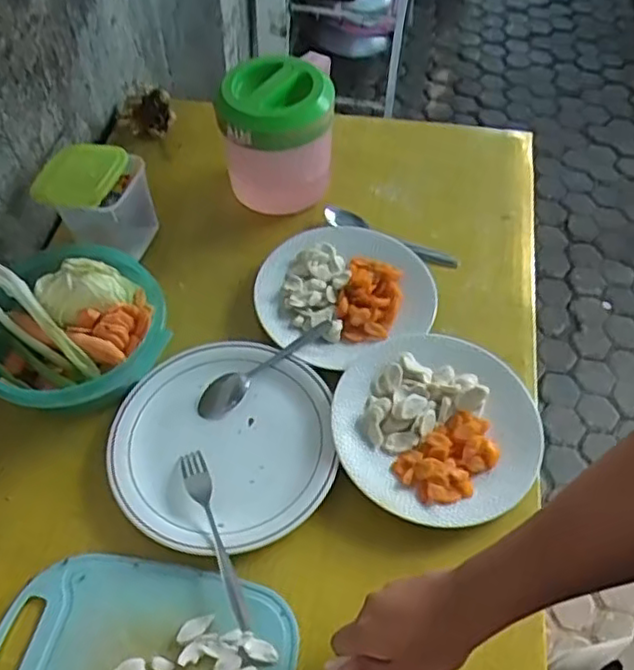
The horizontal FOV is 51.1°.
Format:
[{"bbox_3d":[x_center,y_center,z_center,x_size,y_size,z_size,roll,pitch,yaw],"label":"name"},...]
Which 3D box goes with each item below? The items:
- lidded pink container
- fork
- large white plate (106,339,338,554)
[{"bbox_3d":[-0.045,-0.243,0.802,0.125,0.141,0.110,2,55,0],"label":"lidded pink container"},{"bbox_3d":[-0.089,0.176,0.593,0.021,0.013,0.166,-22,57,-12],"label":"fork"},{"bbox_3d":[-0.092,0.100,0.646,0.209,0.012,0.212,-2,55,2],"label":"large white plate"}]

